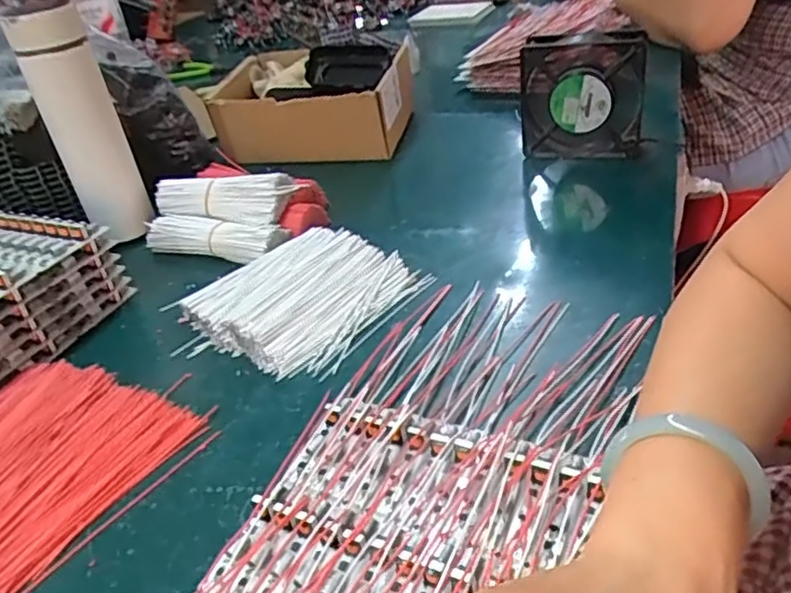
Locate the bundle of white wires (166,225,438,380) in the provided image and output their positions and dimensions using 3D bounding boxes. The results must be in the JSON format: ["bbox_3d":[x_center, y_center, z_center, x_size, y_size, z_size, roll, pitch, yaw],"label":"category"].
[{"bbox_3d":[-0.078,-0.004,0.518,0.149,0.026,0.166,22,44,36],"label":"bundle of white wires"}]

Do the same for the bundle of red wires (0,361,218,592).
[{"bbox_3d":[-0.231,0.099,0.403,0.156,0.024,0.176,21,44,35],"label":"bundle of red wires"}]

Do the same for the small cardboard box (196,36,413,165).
[{"bbox_3d":[-0.100,-0.237,0.792,0.226,0.087,0.169,-2,35,8],"label":"small cardboard box"}]

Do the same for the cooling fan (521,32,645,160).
[{"bbox_3d":[0.191,-0.199,0.662,0.120,0.133,0.035,2,36,14],"label":"cooling fan"}]

